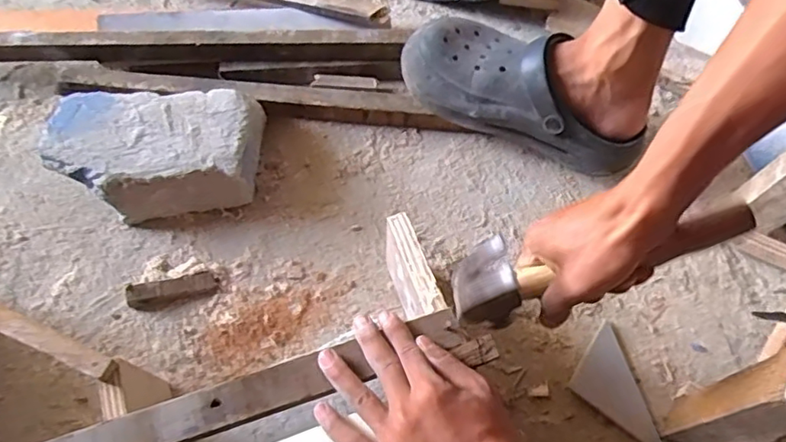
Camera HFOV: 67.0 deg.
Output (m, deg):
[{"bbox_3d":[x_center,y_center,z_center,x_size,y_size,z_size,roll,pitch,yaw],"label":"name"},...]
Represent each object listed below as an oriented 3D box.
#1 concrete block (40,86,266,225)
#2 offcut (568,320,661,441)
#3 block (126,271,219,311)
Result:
[{"bbox_3d":[-0.248,-0.071,0.638,0.207,0.081,0.115,-5,64,-3],"label":"concrete block"},{"bbox_3d":[0.224,0.157,0.566,0.096,0.004,0.074,36,69,15],"label":"offcut"},{"bbox_3d":[-0.224,0.070,0.603,0.085,0.019,0.026,-13,65,-7],"label":"block"}]

